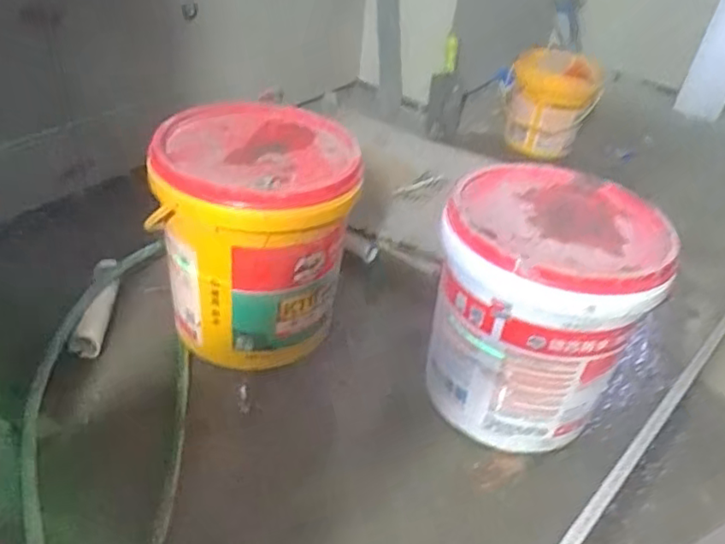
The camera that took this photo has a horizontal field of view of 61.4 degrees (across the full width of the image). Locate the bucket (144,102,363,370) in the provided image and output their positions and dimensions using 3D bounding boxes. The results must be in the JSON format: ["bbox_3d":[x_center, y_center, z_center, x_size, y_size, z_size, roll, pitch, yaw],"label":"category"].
[{"bbox_3d":[-0.173,-0.051,1.011,0.300,0.346,0.276,3,39,-6],"label":"bucket"}]

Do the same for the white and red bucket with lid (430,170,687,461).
[{"bbox_3d":[0.259,0.049,0.945,0.281,0.340,0.299,5,39,-4],"label":"white and red bucket with lid"}]

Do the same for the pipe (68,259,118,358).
[{"bbox_3d":[-0.456,0.059,1.044,0.050,0.059,0.193,0,39,-9],"label":"pipe"}]

